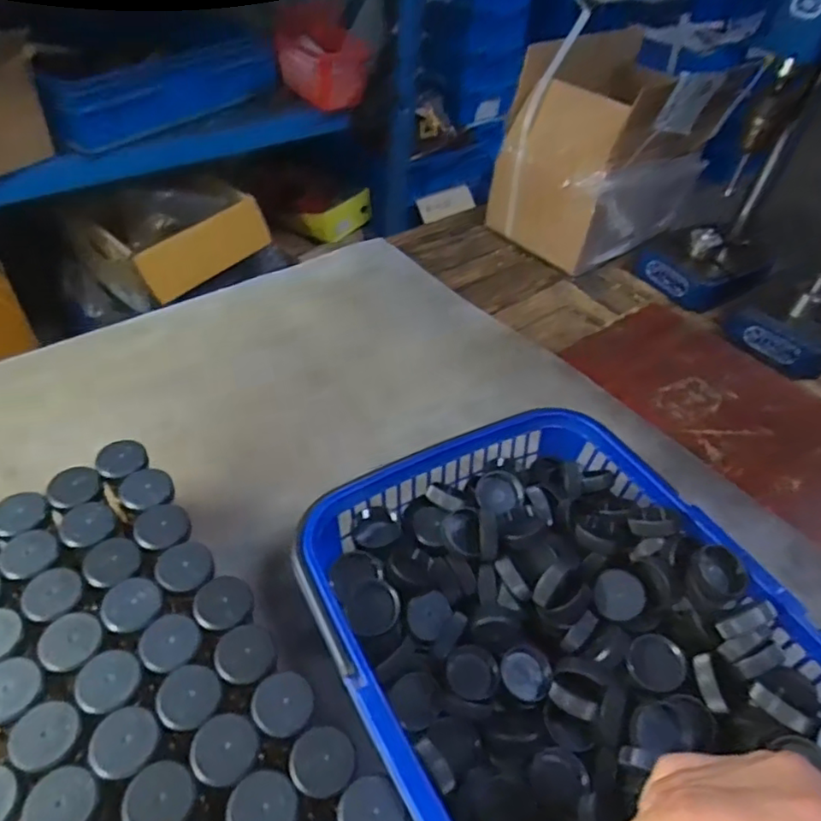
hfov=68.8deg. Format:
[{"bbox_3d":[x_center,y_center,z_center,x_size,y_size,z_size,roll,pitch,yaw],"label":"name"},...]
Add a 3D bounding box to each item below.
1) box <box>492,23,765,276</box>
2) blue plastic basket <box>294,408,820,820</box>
[{"bbox_3d":[0.279,-0.368,0.831,0.259,0.215,0.189,-30,57,-29],"label":"box"},{"bbox_3d":[0.104,0.169,0.382,0.266,0.098,0.344,-21,54,-24],"label":"blue plastic basket"}]

